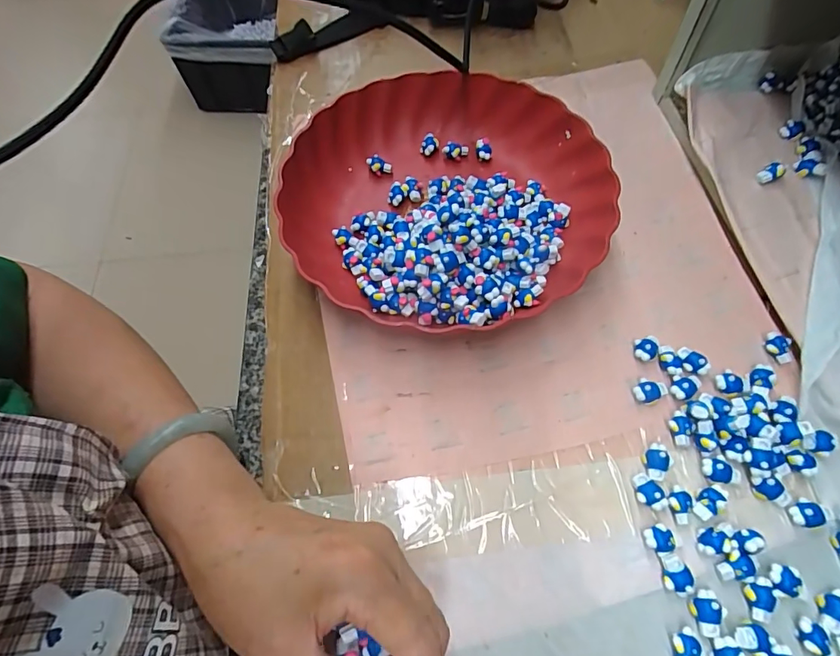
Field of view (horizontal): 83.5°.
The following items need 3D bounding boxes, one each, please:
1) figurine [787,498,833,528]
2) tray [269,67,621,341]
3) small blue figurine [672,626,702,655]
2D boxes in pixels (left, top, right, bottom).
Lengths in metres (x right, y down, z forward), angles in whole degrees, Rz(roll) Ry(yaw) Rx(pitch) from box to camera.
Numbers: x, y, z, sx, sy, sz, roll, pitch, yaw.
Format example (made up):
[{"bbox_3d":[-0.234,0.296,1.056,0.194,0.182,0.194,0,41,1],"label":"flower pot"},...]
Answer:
[{"bbox_3d":[0.227,0.107,0.272,0.023,0.008,0.015,-3,64,1],"label":"figurine"},{"bbox_3d":[0.023,-0.109,0.372,0.242,0.044,0.239,13,65,9],"label":"tray"},{"bbox_3d":[0.138,0.167,0.242,0.013,0.007,0.022,16,66,10],"label":"small blue figurine"}]

